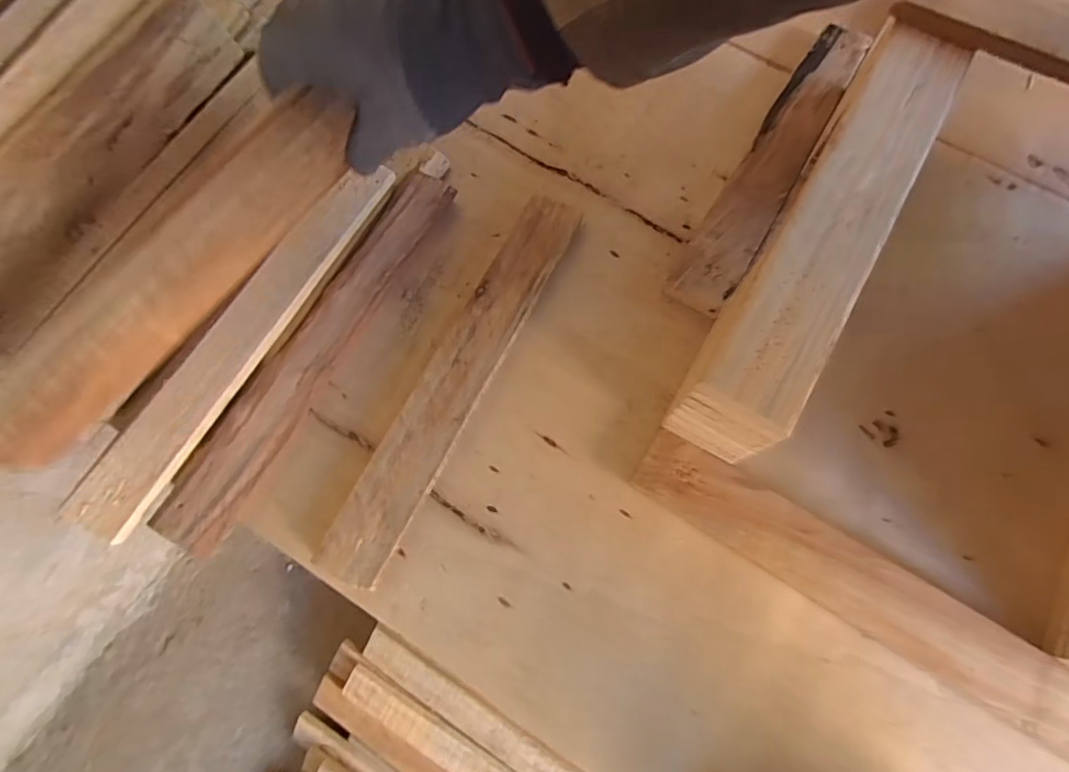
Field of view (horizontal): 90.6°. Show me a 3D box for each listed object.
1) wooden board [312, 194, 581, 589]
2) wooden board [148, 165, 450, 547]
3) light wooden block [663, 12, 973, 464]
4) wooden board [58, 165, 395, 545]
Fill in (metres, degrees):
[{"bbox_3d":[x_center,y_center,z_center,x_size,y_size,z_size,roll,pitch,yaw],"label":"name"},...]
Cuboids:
[{"bbox_3d":[-0.058,-0.011,0.423,0.048,0.020,0.342,26,74,9],"label":"wooden board"},{"bbox_3d":[-0.171,-0.035,0.430,0.055,0.027,0.344,27,74,10],"label":"wooden board"},{"bbox_3d":[0.201,-0.107,0.381,0.066,0.081,0.332,30,74,10],"label":"light wooden block"},{"bbox_3d":[-0.225,-0.043,0.410,0.048,0.011,0.336,33,75,-11],"label":"wooden board"}]

